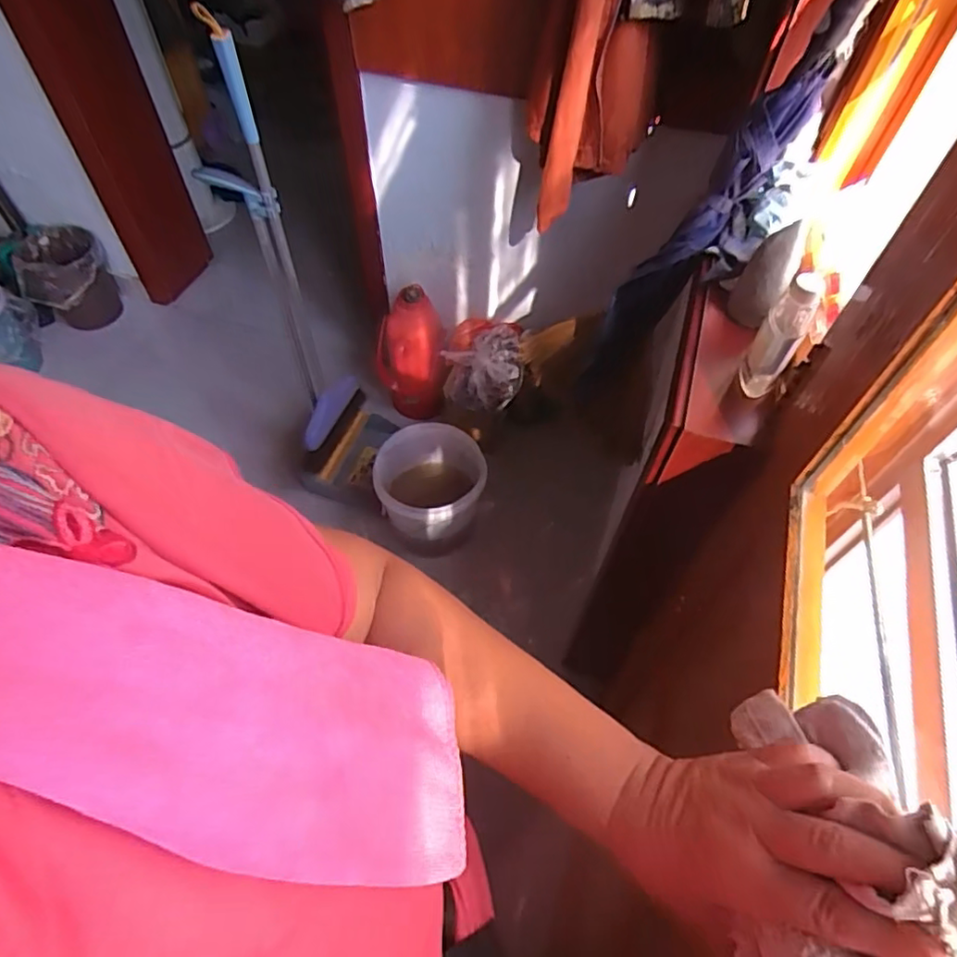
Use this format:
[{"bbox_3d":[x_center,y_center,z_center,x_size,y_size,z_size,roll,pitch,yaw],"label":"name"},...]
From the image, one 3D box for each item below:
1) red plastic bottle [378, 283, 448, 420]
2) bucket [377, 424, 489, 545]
[{"bbox_3d":[-0.187,-0.332,1.684,0.192,0.341,0.173,-5,56,-5],"label":"red plastic bottle"},{"bbox_3d":[-0.101,0.024,1.516,0.252,0.205,0.251,0,56,-1],"label":"bucket"}]

